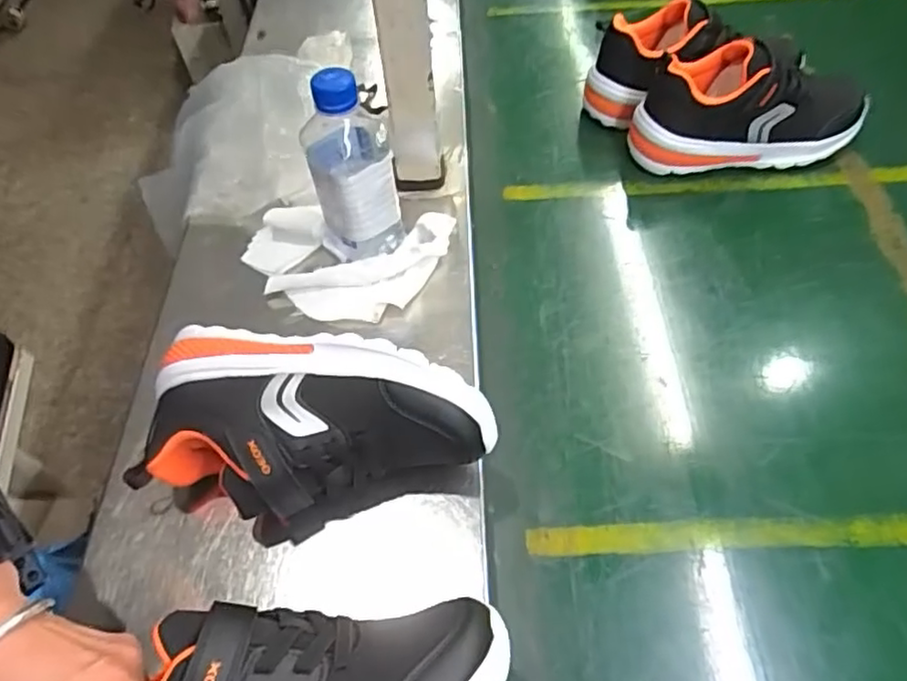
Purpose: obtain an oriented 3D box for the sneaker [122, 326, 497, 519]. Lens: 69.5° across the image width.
[{"bbox_3d":[-0.090,0.061,0.422,0.217,0.092,0.097,8,55,9],"label":"sneaker"}]

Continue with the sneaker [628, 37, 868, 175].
[{"bbox_3d":[0.283,-0.221,0.619,0.208,0.112,0.065,-4,54,1],"label":"sneaker"}]

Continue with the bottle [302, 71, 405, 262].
[{"bbox_3d":[-0.085,-0.142,0.528,0.062,0.167,0.072,-19,56,-10],"label":"bottle"}]

